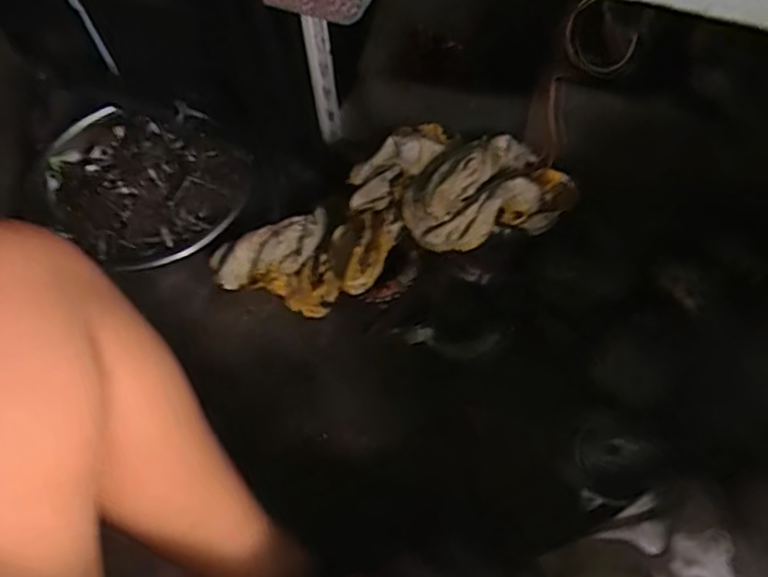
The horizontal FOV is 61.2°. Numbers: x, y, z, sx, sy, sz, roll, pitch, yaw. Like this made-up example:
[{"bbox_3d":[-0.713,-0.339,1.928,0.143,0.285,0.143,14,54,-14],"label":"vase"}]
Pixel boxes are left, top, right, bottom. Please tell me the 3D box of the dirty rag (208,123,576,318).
[{"bbox_3d":[0.001,-0.076,0.774,0.419,0.127,0.160,-19,56,18],"label":"dirty rag"}]

